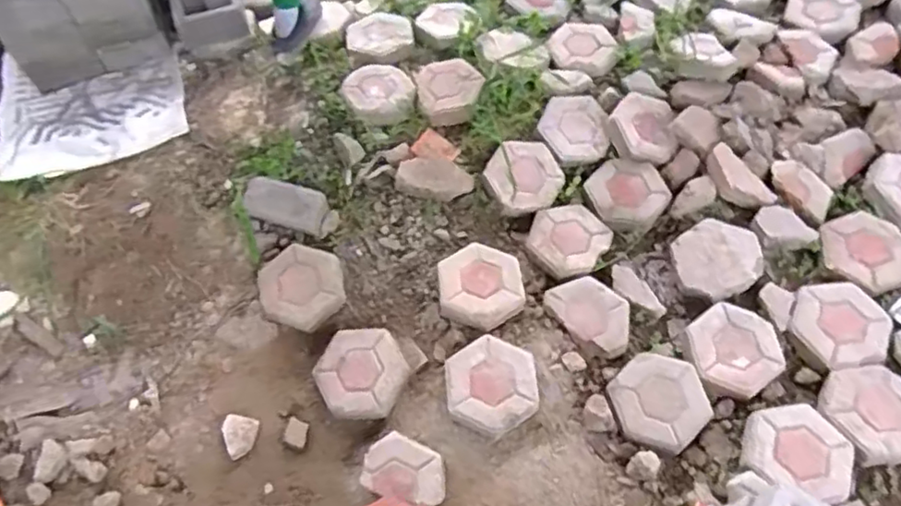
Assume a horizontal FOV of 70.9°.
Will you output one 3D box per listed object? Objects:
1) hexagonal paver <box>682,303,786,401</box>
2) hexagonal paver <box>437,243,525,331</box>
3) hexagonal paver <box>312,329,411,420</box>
[{"bbox_3d":[0.642,0.211,1.439,0.214,0.040,0.213,-36,62,-17],"label":"hexagonal paver"},{"bbox_3d":[0.072,0.071,1.542,0.207,0.050,0.235,-6,58,1],"label":"hexagonal paver"},{"bbox_3d":[-0.201,0.277,1.466,0.207,0.046,0.215,23,63,18],"label":"hexagonal paver"}]

